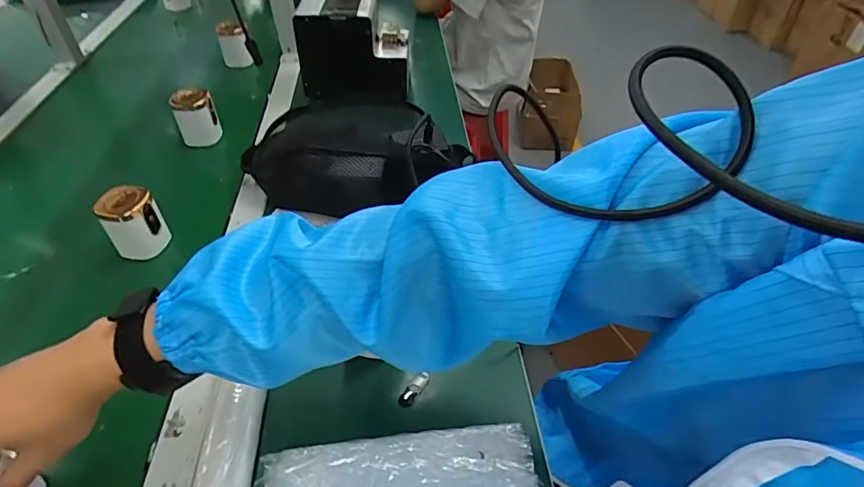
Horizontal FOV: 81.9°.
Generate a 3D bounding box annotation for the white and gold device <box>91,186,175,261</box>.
[{"bbox_3d":[-0.360,-0.029,0.599,0.061,0.082,0.050,-30,50,-27],"label":"white and gold device"}]

